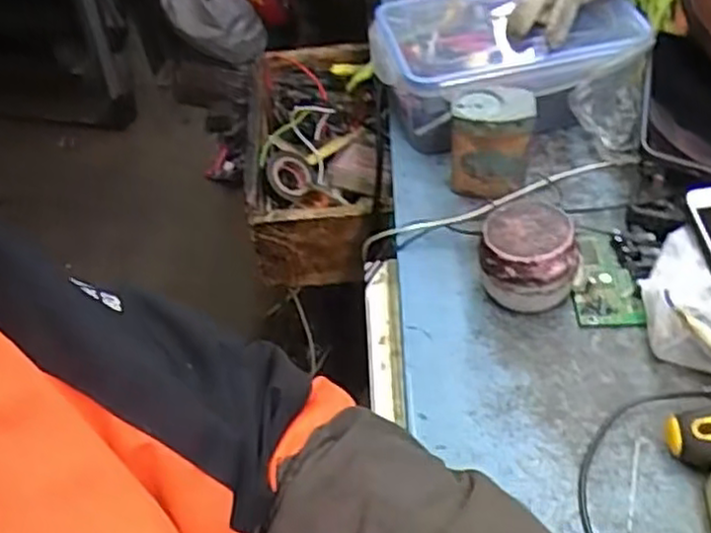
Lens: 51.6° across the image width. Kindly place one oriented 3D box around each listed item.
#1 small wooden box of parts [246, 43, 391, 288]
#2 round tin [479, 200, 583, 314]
[{"bbox_3d":[-0.041,-0.120,0.812,0.137,0.097,0.289,-5,47,1],"label":"small wooden box of parts"},{"bbox_3d":[0.115,-0.004,0.488,0.064,0.060,0.059,11,50,15],"label":"round tin"}]

